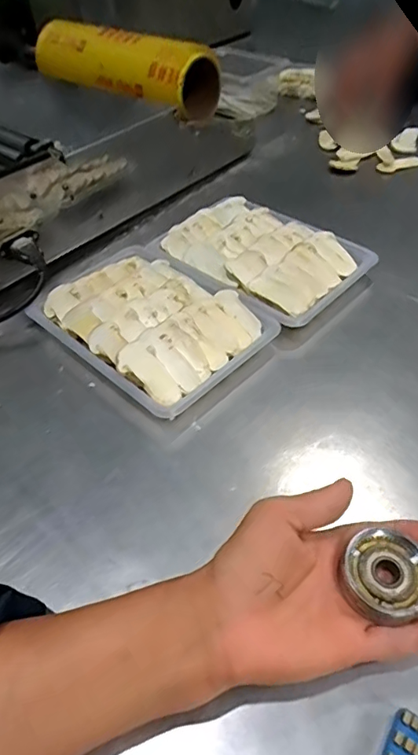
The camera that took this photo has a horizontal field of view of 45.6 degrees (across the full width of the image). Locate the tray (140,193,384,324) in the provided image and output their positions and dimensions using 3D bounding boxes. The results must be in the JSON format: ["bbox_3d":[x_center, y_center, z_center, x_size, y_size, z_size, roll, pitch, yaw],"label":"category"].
[{"bbox_3d":[0.055,-0.128,0.531,0.200,0.037,0.146,33,58,29],"label":"tray"}]

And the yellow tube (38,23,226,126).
[{"bbox_3d":[-0.133,-0.472,0.751,0.329,0.085,0.074,28,55,26],"label":"yellow tube"}]

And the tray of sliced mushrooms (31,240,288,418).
[{"bbox_3d":[-0.054,-0.054,0.467,0.207,0.038,0.142,34,58,30],"label":"tray of sliced mushrooms"}]

